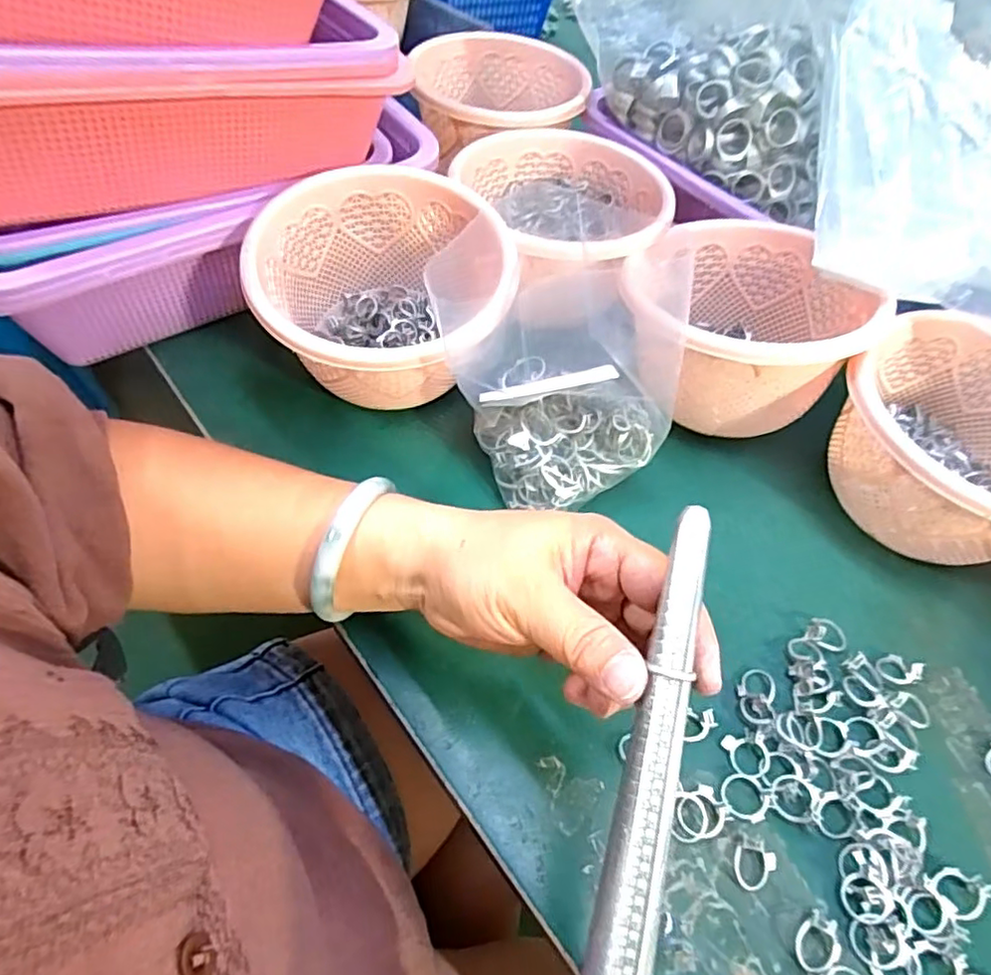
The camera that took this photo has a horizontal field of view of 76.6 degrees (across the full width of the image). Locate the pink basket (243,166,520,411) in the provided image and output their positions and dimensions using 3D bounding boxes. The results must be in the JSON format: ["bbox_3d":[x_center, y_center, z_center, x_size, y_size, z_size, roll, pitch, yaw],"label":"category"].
[{"bbox_3d":[-0.069,-0.104,0.384,0.138,0.100,0.145,-6,56,-9],"label":"pink basket"}]

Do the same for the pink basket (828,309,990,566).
[{"bbox_3d":[0.260,-0.018,0.357,0.135,0.094,0.142,38,60,20],"label":"pink basket"}]

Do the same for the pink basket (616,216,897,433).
[{"bbox_3d":[0.150,-0.104,0.388,0.138,0.080,0.144,2,55,-3],"label":"pink basket"}]

